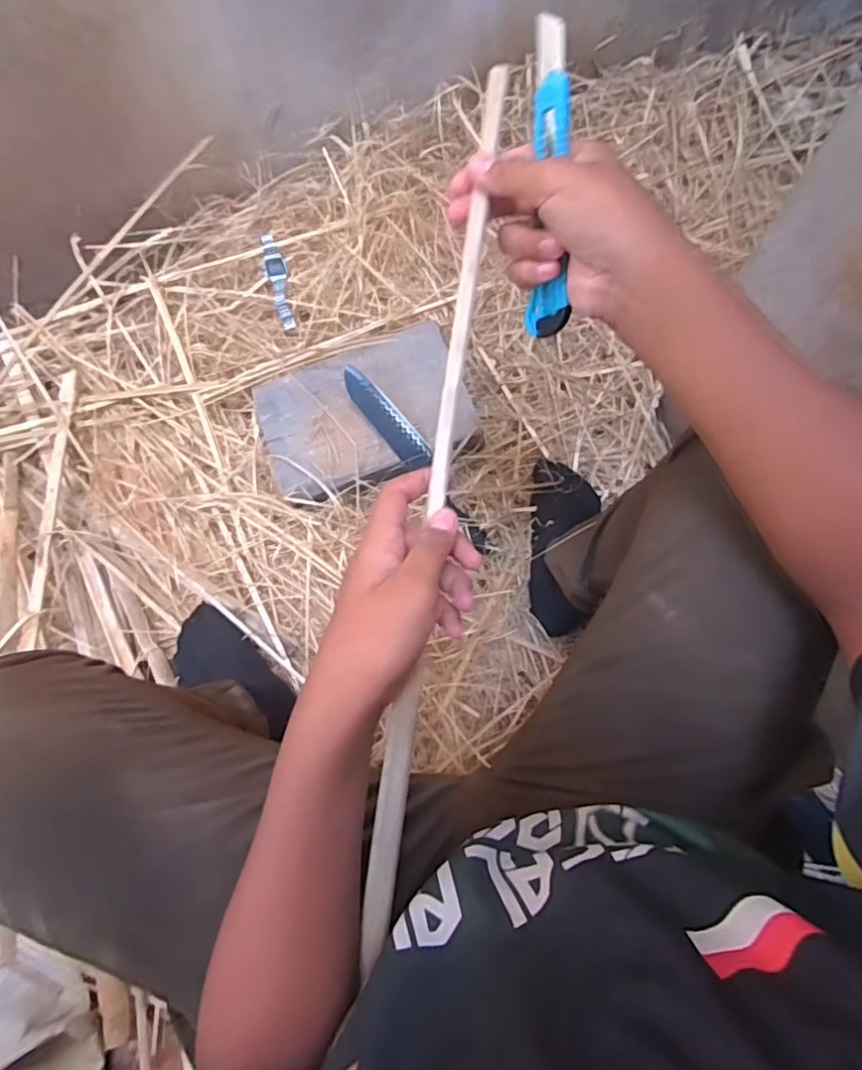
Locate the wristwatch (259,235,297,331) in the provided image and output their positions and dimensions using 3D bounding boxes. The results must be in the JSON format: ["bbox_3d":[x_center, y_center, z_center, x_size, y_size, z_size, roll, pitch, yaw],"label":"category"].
[{"bbox_3d":[-0.228,-0.379,0.853,0.032,0.015,0.143,-13,88,-2],"label":"wristwatch"}]

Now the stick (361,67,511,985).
[{"bbox_3d":[0.000,-0.012,0.355,0.019,0.017,0.551,8,90,5],"label":"stick"}]

